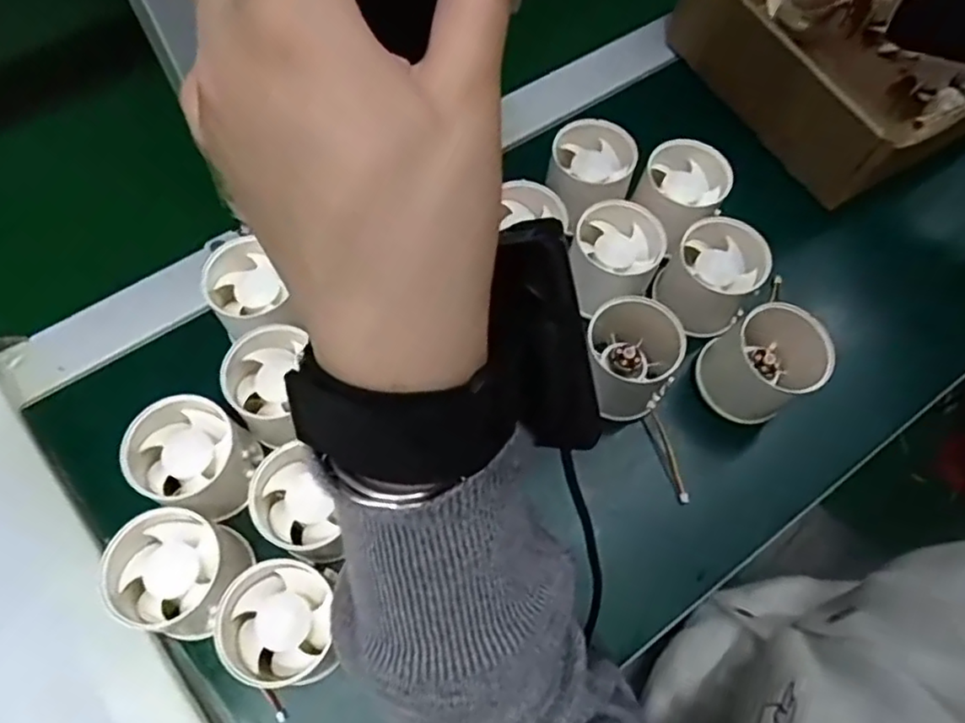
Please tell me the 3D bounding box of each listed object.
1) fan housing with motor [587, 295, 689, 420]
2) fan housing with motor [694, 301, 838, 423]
[{"bbox_3d":[0.084,-0.002,0.362,0.054,0.051,0.053,1,65,-2],"label":"fan housing with motor"},{"bbox_3d":[0.156,0.002,0.364,0.052,0.056,0.054,1,65,-2],"label":"fan housing with motor"}]

